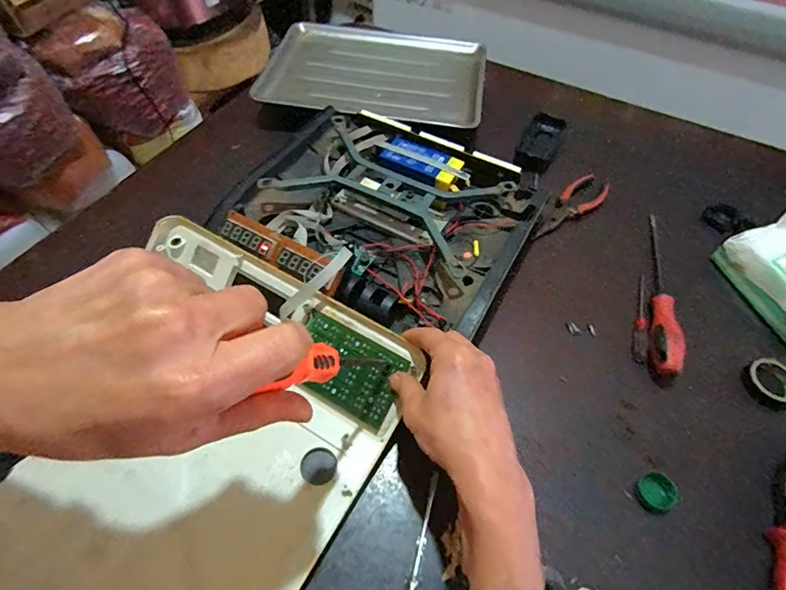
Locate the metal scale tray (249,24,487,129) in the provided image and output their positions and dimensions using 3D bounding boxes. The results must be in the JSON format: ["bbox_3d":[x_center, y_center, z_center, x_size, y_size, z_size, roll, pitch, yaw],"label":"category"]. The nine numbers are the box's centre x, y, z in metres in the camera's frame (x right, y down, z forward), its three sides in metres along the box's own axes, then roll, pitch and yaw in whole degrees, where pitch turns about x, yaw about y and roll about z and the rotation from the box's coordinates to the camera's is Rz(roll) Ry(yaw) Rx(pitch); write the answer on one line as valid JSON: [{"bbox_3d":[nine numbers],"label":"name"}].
[{"bbox_3d":[-0.033,-0.361,0.712,0.349,0.034,0.280,9,56,3],"label":"metal scale tray"}]

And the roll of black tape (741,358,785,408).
[{"bbox_3d":[0.385,0.088,0.447,0.043,0.013,0.047,1,56,-2],"label":"roll of black tape"}]

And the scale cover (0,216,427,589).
[{"bbox_3d":[-0.182,0.122,0.381,0.307,0.059,0.342,29,60,15],"label":"scale cover"}]

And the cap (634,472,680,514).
[{"bbox_3d":[0.237,0.177,0.395,0.028,0.016,0.031,-17,59,-14],"label":"cap"}]

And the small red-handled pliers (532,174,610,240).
[{"bbox_3d":[0.235,-0.116,0.587,0.149,0.007,0.046,-38,66,-24],"label":"small red-handled pliers"}]

